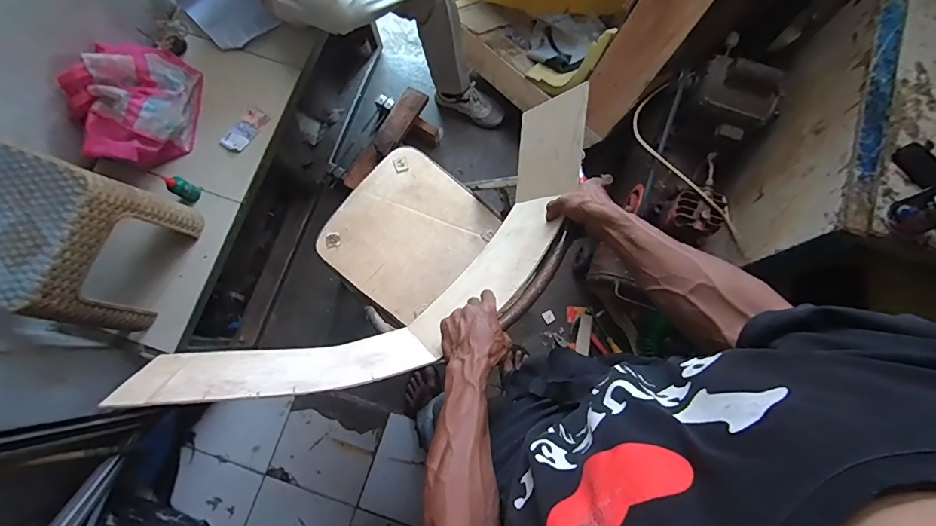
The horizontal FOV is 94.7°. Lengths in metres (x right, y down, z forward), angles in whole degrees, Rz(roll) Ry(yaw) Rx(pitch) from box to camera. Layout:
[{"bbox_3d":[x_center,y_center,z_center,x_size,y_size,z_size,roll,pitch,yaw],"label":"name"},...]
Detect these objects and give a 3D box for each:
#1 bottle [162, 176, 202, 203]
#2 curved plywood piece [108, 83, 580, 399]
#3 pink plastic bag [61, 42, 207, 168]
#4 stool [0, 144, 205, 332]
[{"bbox_3d":[-0.705,-0.183,1.068,0.048,0.085,0.045,26,80,4],"label":"bottle"},{"bbox_3d":[-0.089,0.025,0.683,0.715,0.245,0.232,-36,82,-14],"label":"curved plywood piece"},{"bbox_3d":[-0.813,-0.397,1.051,0.210,0.187,0.320,11,79,1],"label":"pink plastic bag"},{"bbox_3d":[-0.861,-0.054,0.931,0.323,0.286,0.308,19,79,2],"label":"stool"}]

